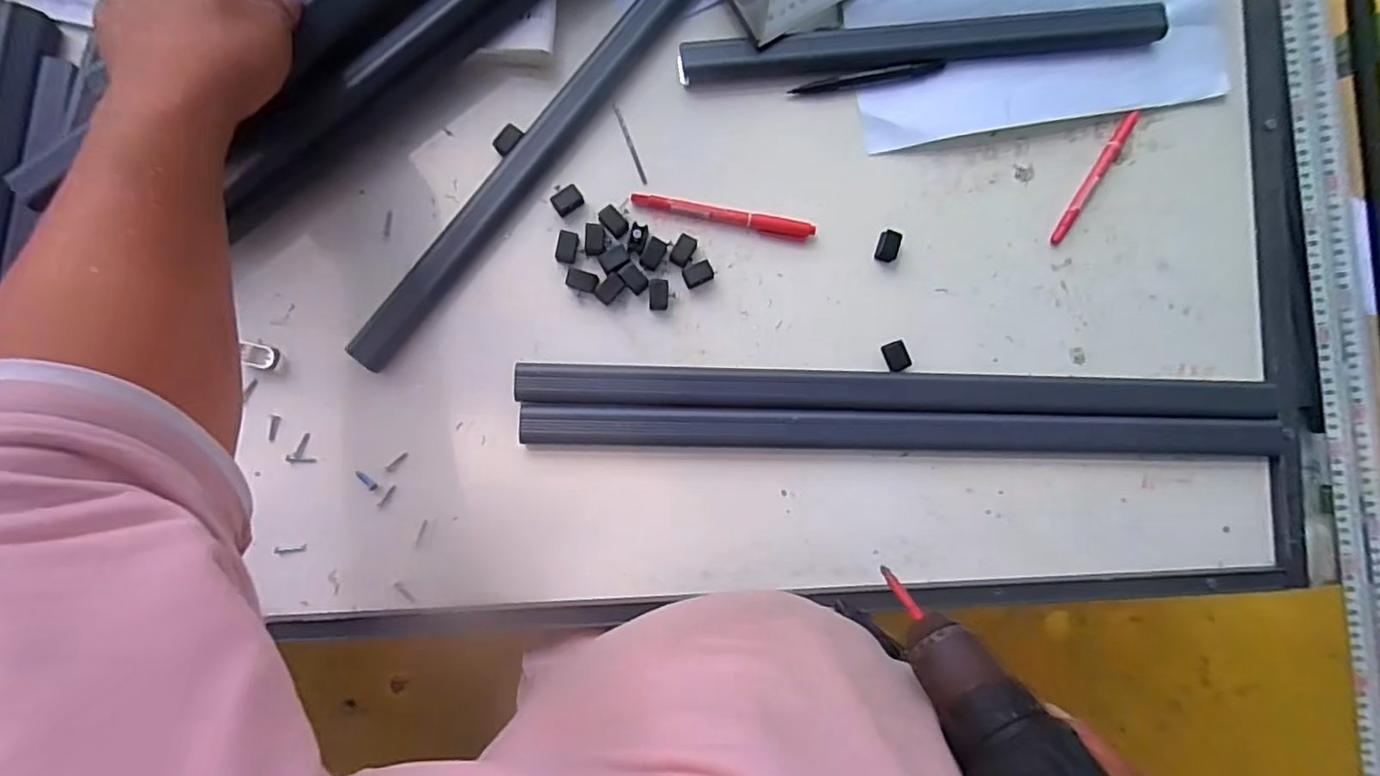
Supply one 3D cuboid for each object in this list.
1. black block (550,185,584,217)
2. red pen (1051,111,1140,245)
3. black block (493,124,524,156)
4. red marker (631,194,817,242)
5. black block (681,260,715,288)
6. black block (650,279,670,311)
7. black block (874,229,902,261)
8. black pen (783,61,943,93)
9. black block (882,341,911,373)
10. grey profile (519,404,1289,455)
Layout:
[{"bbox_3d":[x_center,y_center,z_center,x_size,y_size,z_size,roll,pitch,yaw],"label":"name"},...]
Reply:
[{"bbox_3d":[-0.091,-0.139,0.459,0.022,0.005,0.017,-37,91,-3],"label":"black block"},{"bbox_3d":[0.314,-0.163,0.481,0.010,0.009,0.116,32,88,-2],"label":"red pen"},{"bbox_3d":[-0.134,-0.182,0.457,0.014,0.007,0.022,43,87,-2],"label":"black block"},{"bbox_3d":[0.025,-0.128,0.466,0.136,0.010,0.015,9,89,-3],"label":"red marker"},{"bbox_3d":[0.006,-0.086,0.467,0.023,0.004,0.016,-23,91,-3],"label":"black block"},{"bbox_3d":[-0.023,-0.069,0.462,0.015,0.006,0.023,1,89,-3],"label":"black block"},{"bbox_3d":[0.154,-0.109,0.478,0.018,0.007,0.022,15,88,-3],"label":"black block"},{"bbox_3d":[0.138,-0.238,0.476,0.119,0.007,0.009,-10,90,-3],"label":"black pen"},{"bbox_3d":[0.157,-0.024,0.473,0.016,0.006,0.023,-21,90,-3],"label":"black block"},{"bbox_3d":[0.168,0.034,0.486,0.580,0.026,0.031,1,89,-3],"label":"grey profile"}]

